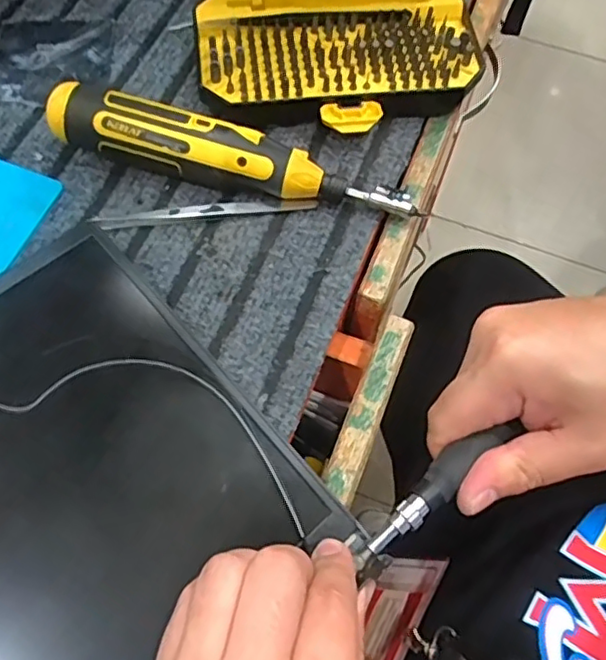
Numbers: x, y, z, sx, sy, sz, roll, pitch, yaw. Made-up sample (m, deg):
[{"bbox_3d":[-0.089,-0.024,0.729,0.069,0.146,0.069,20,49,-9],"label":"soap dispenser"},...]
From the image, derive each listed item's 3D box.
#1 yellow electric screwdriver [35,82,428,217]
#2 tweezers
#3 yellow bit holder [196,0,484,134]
[{"bbox_3d":[-0.042,-0.100,0.363,0.215,0.041,0.036,12,66,3],"label":"yellow electric screwdriver"},{"bbox_3d":[-0.058,-0.070,0.366,0.131,0.009,0.008,-6,66,-6],"label":"tweezers"},{"bbox_3d":[0.023,-0.182,0.408,0.176,0.028,0.125,-6,66,-5],"label":"yellow bit holder"}]

